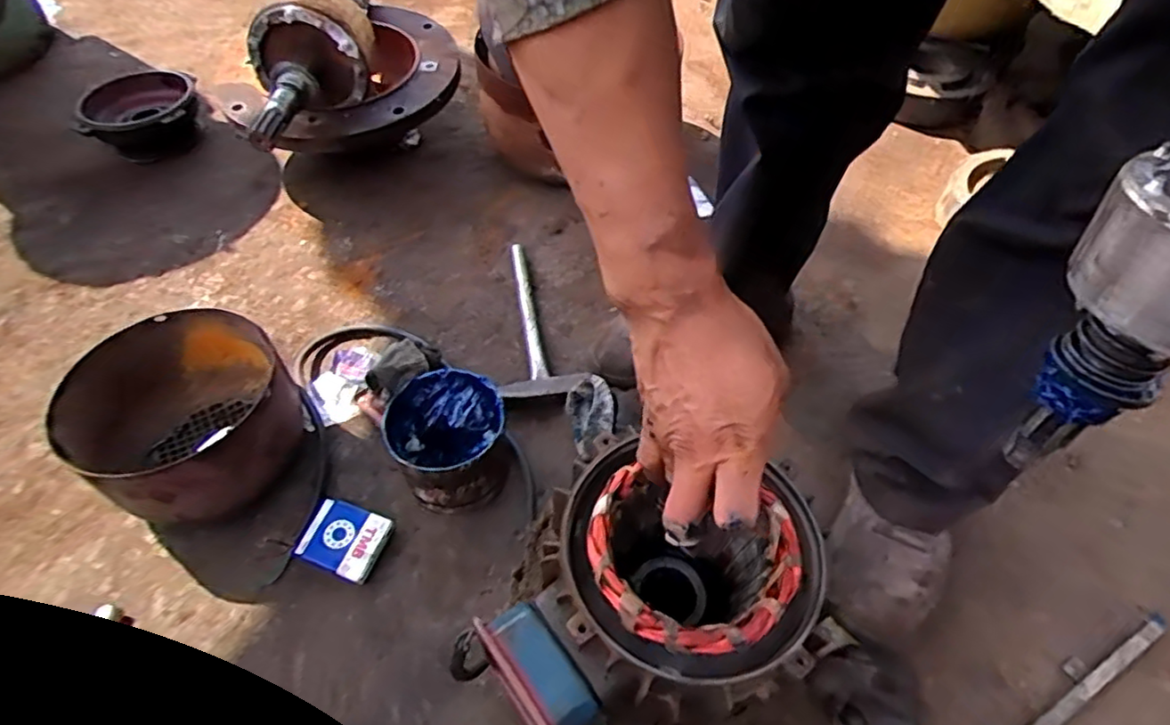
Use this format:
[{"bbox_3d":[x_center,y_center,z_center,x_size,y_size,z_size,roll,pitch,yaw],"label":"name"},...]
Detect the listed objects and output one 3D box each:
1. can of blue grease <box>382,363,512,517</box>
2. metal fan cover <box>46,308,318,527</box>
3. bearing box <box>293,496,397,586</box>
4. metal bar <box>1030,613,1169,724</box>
[{"bbox_3d":[-0.142,0.084,0.691,0.112,0.109,0.124,-17,57,-12],"label":"can of blue grease"},{"bbox_3d":[-0.415,0.062,0.686,0.197,0.135,0.200,37,63,22],"label":"metal fan cover"},{"bbox_3d":[-0.247,0.180,0.658,0.081,0.028,0.068,18,55,14],"label":"bearing box"},{"bbox_3d":[0.454,0.301,0.587,0.248,0.013,0.014,-26,56,-17],"label":"metal bar"}]

